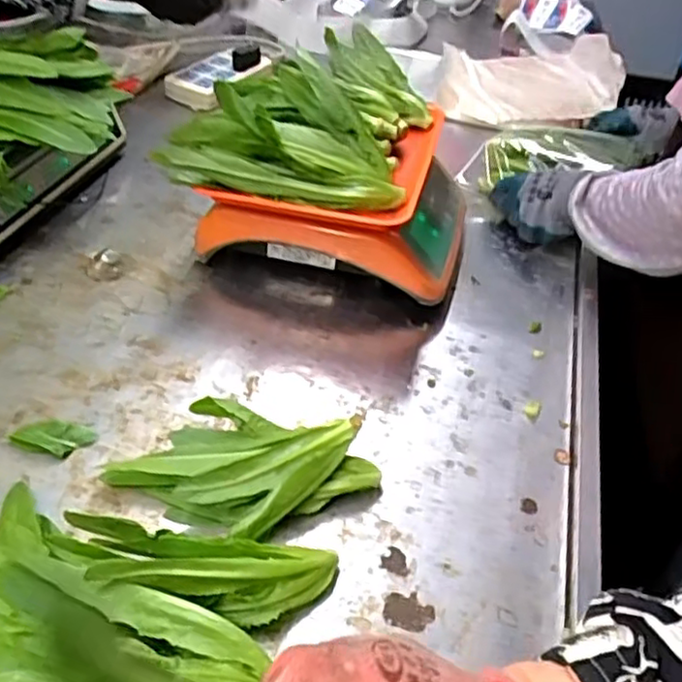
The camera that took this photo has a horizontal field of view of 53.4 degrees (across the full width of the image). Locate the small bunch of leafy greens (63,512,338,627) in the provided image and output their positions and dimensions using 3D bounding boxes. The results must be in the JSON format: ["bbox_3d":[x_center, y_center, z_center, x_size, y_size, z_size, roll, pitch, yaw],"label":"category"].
[{"bbox_3d":[-0.095,0.158,0.478,0.185,0.031,0.054,17,41,-13],"label":"small bunch of leafy greens"}]

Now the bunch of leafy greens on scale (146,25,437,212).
[{"bbox_3d":[-0.027,-0.266,0.748,0.227,0.085,0.327,12,42,9],"label":"bunch of leafy greens on scale"}]

